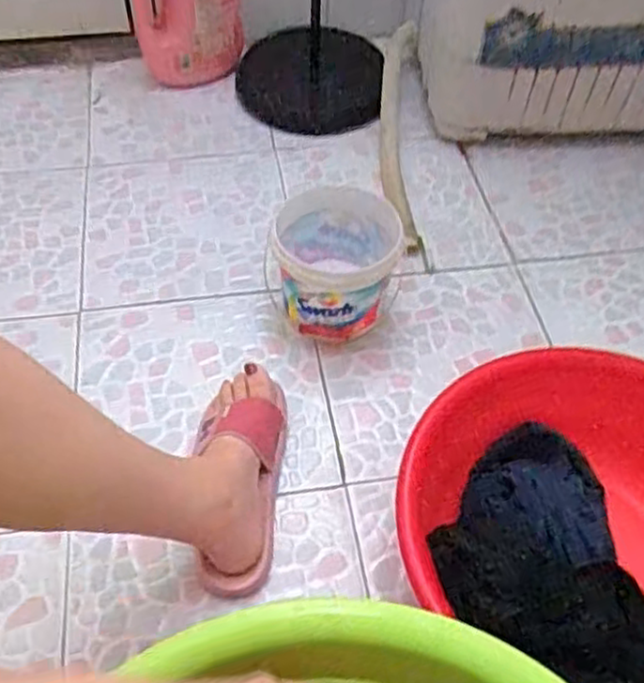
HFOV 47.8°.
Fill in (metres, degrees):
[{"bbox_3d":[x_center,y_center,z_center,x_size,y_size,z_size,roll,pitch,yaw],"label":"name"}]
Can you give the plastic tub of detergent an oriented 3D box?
[{"bbox_3d":[0.017,-0.103,0.918,0.154,0.122,0.159,1,53,-1],"label":"plastic tub of detergent"}]

